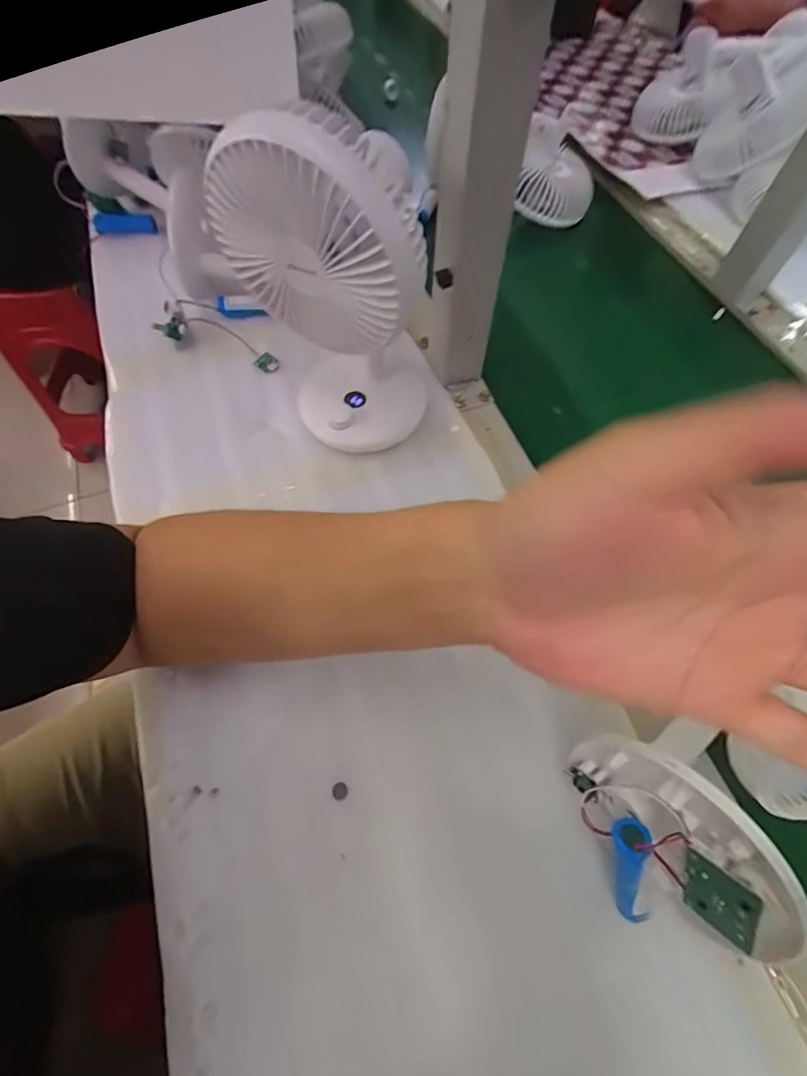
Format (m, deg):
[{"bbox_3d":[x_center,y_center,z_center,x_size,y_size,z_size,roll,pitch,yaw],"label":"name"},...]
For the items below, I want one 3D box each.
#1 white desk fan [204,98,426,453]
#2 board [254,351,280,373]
[{"bbox_3d":[-0.046,-0.159,0.328,0.119,0.220,0.096,8,65,4],"label":"white desk fan"},{"bbox_3d":[-0.132,-0.169,0.456,0.019,0.007,0.024,-42,71,-18],"label":"board"}]

